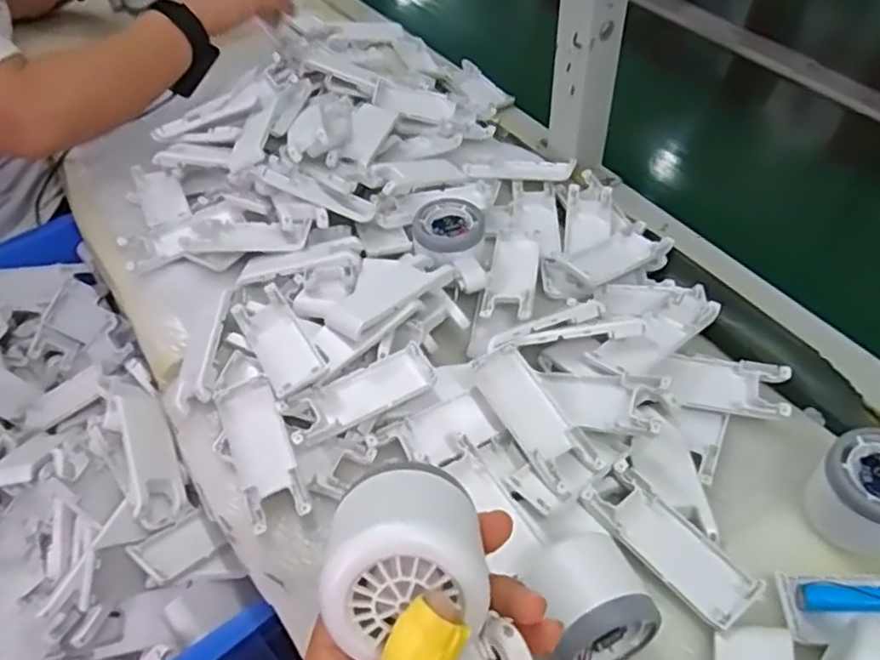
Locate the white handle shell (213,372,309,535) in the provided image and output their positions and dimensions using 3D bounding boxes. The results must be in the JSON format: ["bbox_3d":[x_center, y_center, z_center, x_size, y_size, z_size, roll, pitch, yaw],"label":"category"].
[{"bbox_3d":[-0.119,0.080,0.449,0.039,0.027,0.105,-20,51,-14],"label":"white handle shell"}]

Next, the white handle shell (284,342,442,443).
[{"bbox_3d":[-0.054,0.049,0.467,0.102,0.029,0.038,-26,52,-19],"label":"white handle shell"}]

